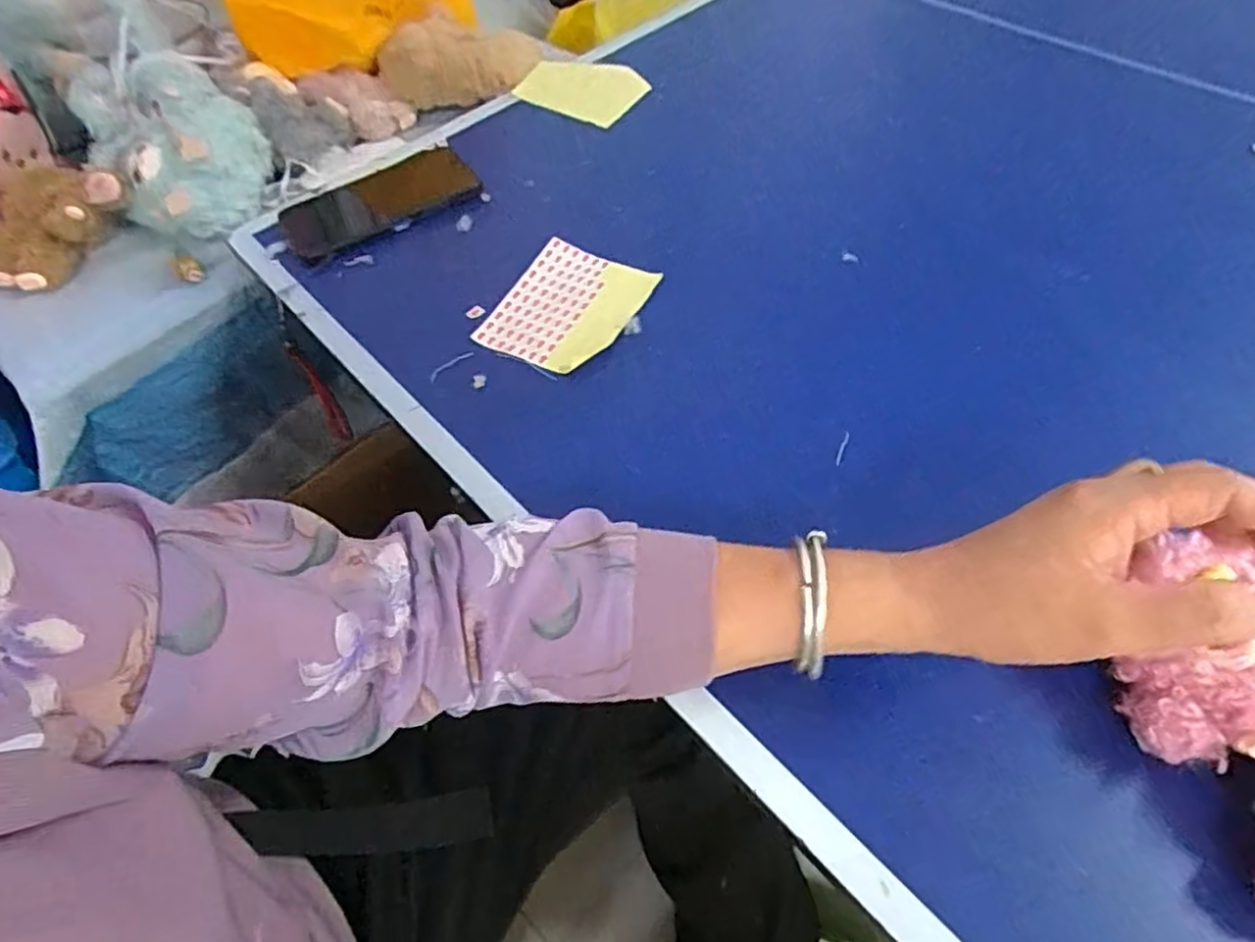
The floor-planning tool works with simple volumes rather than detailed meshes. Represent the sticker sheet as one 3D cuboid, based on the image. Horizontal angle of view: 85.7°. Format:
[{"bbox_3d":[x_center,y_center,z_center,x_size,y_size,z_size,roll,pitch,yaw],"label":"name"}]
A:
[{"bbox_3d":[-0.045,-0.128,0.520,0.101,0.013,0.119,21,60,17],"label":"sticker sheet"}]

